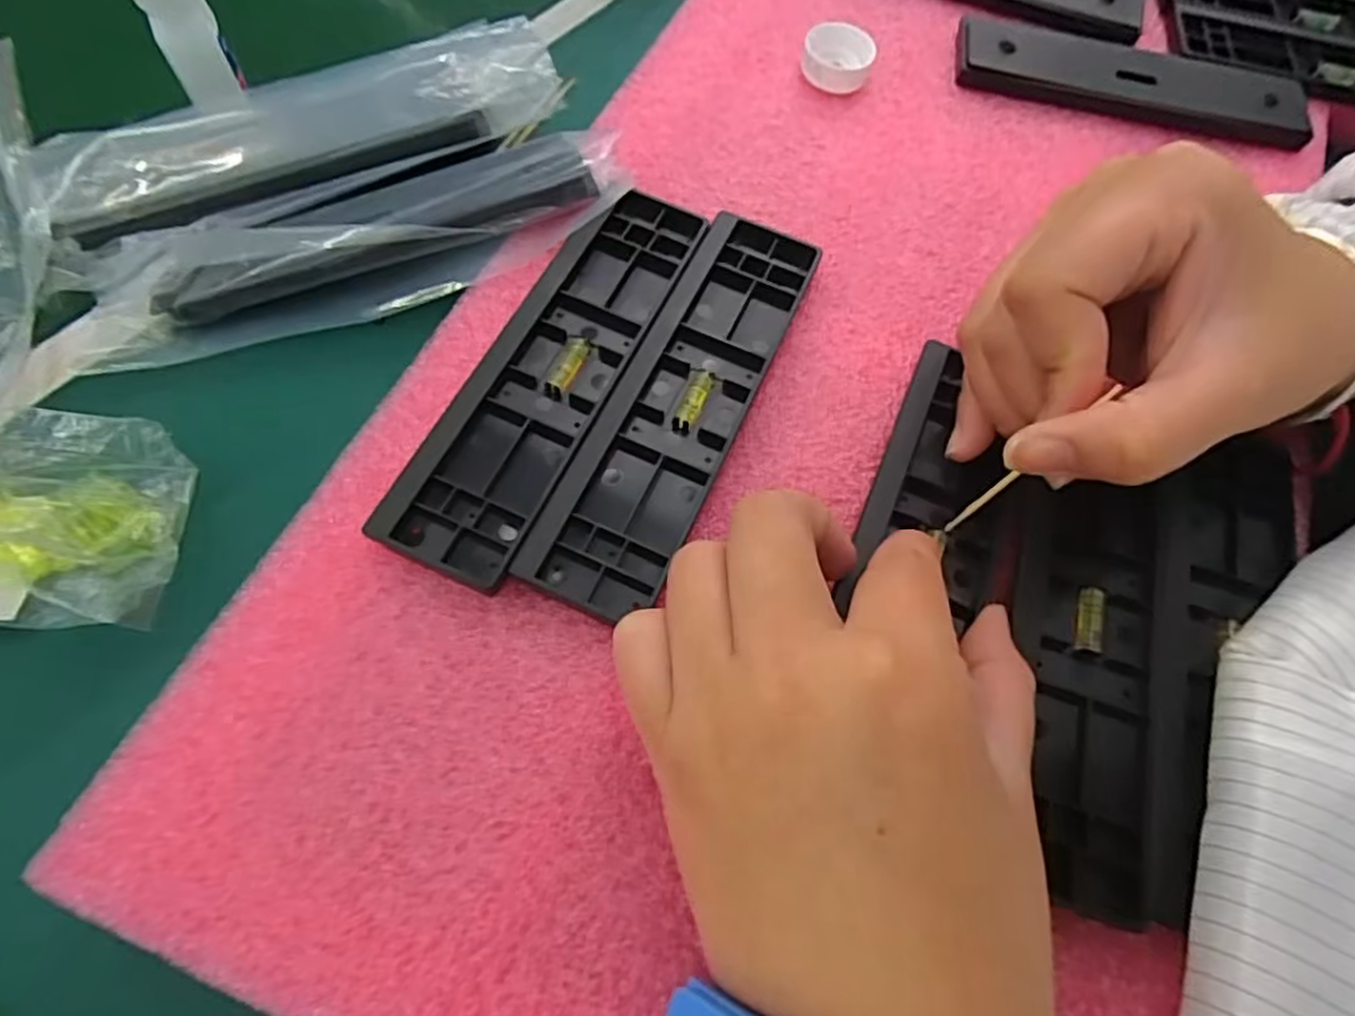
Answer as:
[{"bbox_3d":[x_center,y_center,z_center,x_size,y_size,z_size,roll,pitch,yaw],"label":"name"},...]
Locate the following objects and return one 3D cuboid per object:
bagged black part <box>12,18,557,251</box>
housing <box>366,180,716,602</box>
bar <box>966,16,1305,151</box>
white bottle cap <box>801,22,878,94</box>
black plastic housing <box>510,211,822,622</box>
[{"bbox_3d":[-0.144,-0.146,0.275,0.194,0.016,0.053,-20,69,-13],"label":"bagged black part"},{"bbox_3d":[-0.042,-0.050,0.239,0.045,0.009,0.158,23,66,6],"label":"housing"},{"bbox_3d":[0.208,-0.198,0.327,0.160,0.008,0.046,11,65,1],"label":"bar"},{"bbox_3d":[0.071,-0.198,0.317,0.030,0.014,0.030,2,66,-3],"label":"white bottle cap"},{"bbox_3d":[0.002,-0.037,0.238,0.041,0.009,0.157,23,66,6],"label":"black plastic housing"}]

